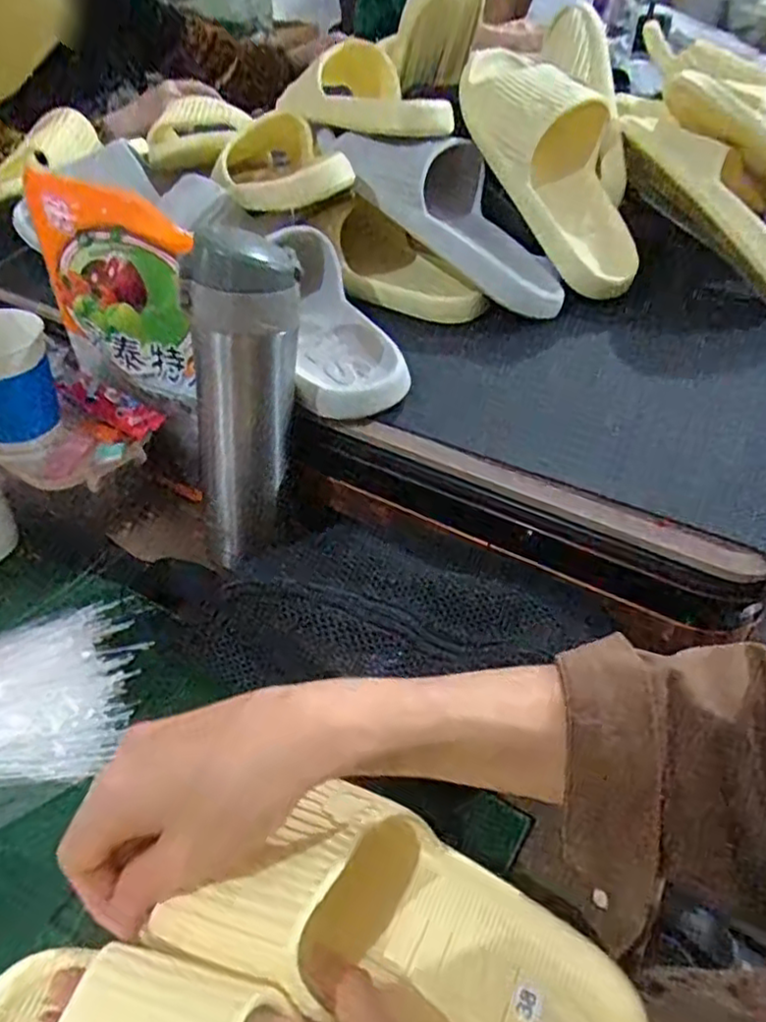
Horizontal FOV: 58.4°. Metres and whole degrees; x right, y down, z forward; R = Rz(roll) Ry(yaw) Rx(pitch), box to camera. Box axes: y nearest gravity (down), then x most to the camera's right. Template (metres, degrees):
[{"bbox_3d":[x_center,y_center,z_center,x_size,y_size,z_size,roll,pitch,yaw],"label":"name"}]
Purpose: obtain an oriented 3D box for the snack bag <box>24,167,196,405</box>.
[{"bbox_3d":[-0.194,-0.156,0.494,0.133,0.146,0.021,20,44,21],"label":"snack bag"}]

